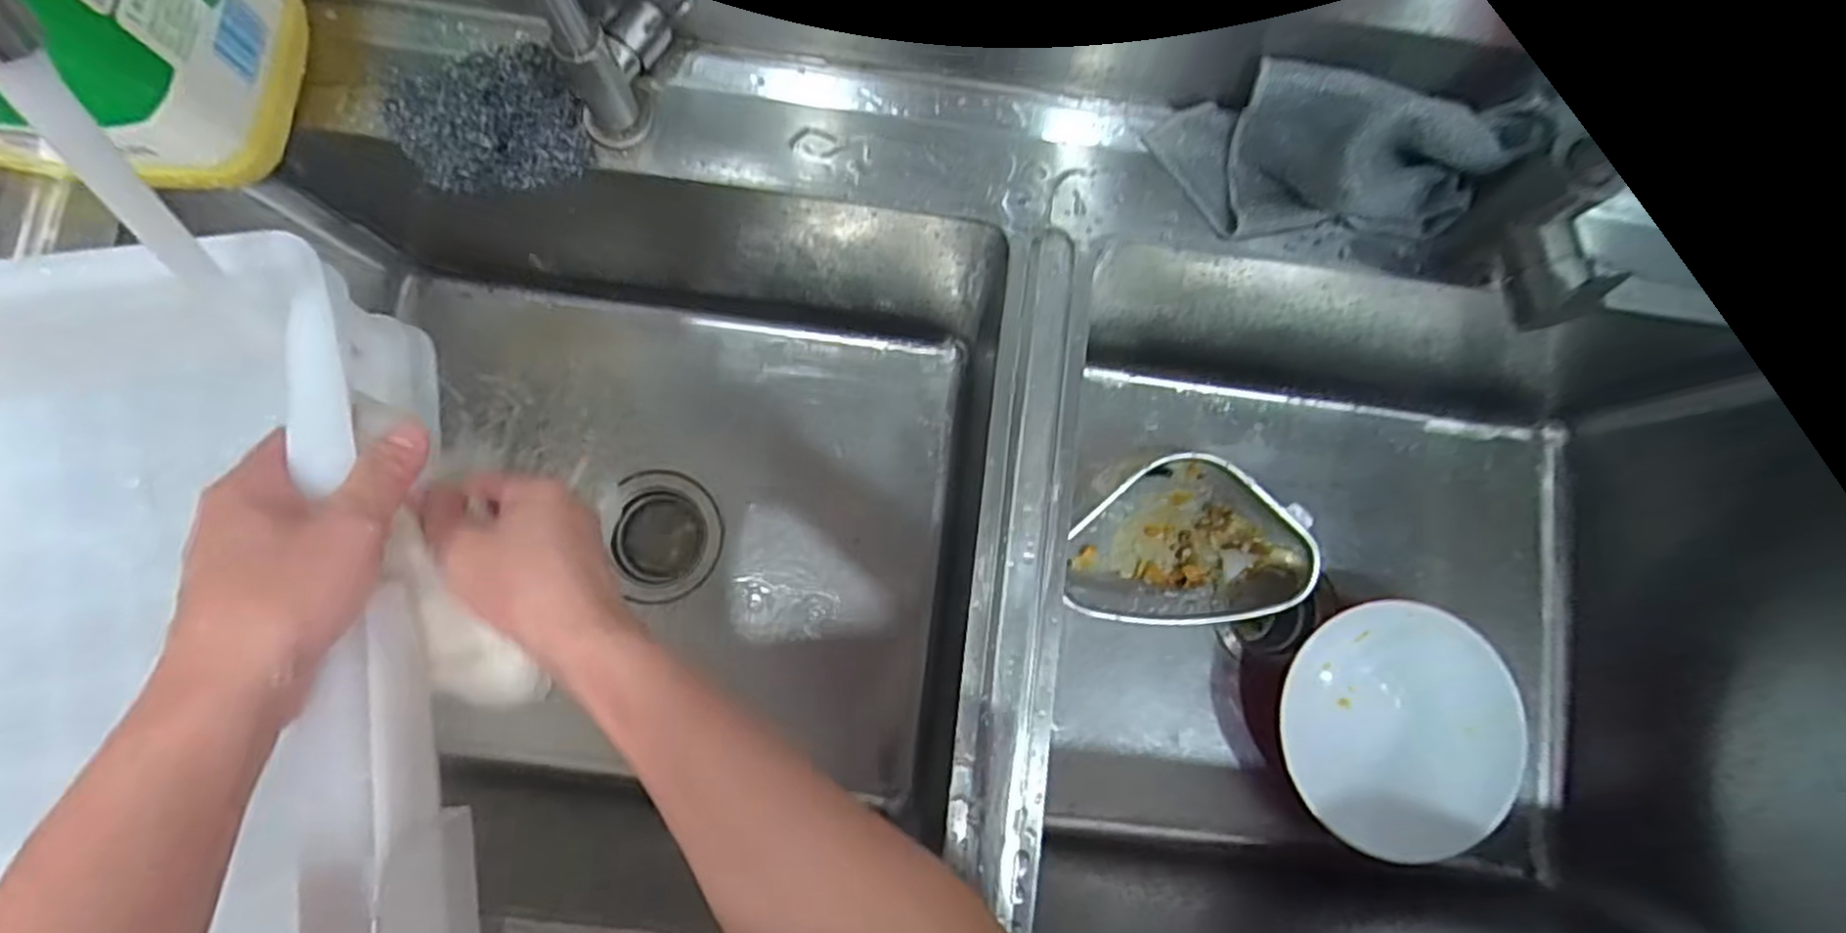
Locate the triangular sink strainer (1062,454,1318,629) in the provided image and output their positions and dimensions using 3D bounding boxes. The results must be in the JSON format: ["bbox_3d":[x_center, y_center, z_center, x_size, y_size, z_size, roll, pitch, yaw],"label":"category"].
[{"bbox_3d":[0.226,0.061,0.655,0.173,0.085,0.134,-5,83,-4],"label":"triangular sink strainer"}]

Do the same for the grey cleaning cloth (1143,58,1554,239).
[{"bbox_3d":[0.235,-0.179,0.440,0.182,0.079,0.072,1,83,-3],"label":"grey cleaning cloth"}]

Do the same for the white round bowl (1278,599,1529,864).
[{"bbox_3d":[0.398,0.215,0.656,0.165,0.065,0.198,-9,83,-5],"label":"white round bowl"}]

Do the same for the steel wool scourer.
[{"bbox_3d":[-0.242,-0.193,0.443,0.094,0.034,0.080,-24,85,-6],"label":"steel wool scourer"}]

